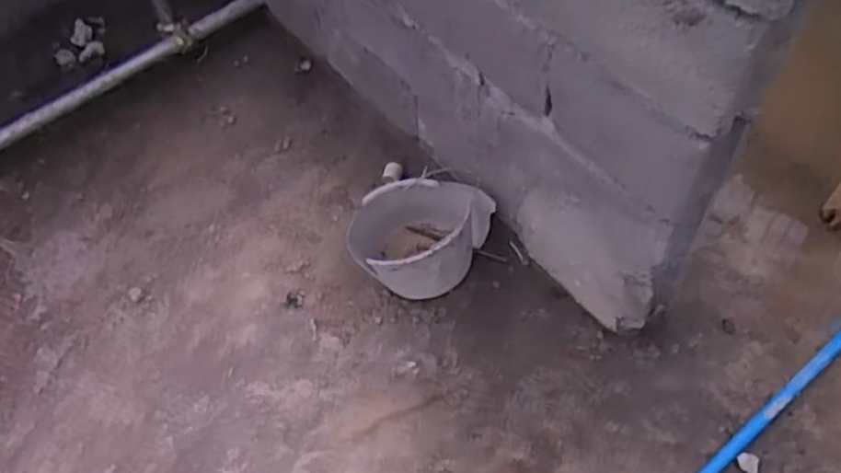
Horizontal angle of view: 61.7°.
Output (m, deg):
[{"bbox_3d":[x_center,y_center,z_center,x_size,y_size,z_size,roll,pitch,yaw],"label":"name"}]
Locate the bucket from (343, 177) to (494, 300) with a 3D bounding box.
[{"bbox_3d":[-0.003,0.008,1.530,0.227,0.216,0.263,25,64,21],"label":"bucket"}]

